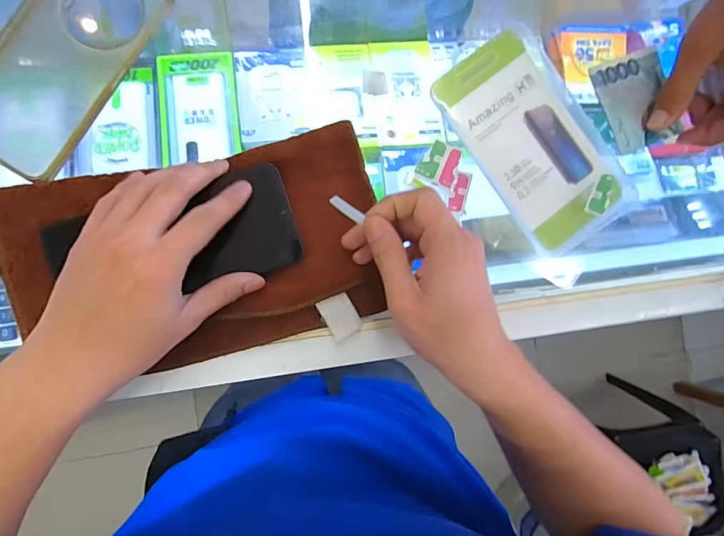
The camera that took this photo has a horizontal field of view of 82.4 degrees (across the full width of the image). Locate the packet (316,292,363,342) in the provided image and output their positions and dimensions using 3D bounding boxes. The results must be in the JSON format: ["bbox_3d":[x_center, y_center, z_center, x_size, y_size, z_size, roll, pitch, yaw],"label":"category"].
[{"bbox_3d":[-0.016,0.037,0.320,0.025,0.004,0.033,-28,93,-6],"label":"packet"}]

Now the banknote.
[{"bbox_3d":[0.239,-0.146,0.361,0.061,0.009,0.083,-15,88,-5],"label":"banknote"}]

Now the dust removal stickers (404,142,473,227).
[{"bbox_3d":[0.069,-0.075,0.337,0.054,0.005,0.043,30,88,-8],"label":"dust removal stickers"}]

